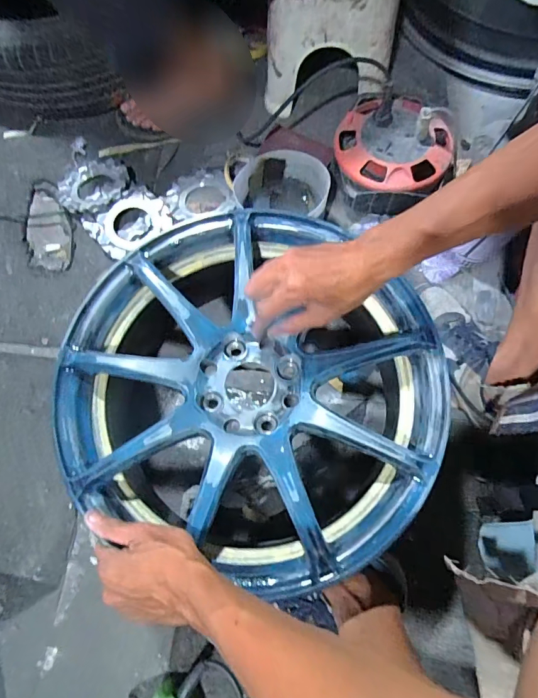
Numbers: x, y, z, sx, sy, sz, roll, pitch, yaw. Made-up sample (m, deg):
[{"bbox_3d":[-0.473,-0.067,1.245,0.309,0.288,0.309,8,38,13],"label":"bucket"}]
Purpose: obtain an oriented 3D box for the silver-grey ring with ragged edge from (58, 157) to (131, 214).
[{"bbox_3d":[-0.334,-0.314,0.785,0.134,0.027,0.125,0,72,1],"label":"silver-grey ring with ragged edge"}]

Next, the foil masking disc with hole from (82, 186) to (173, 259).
[{"bbox_3d":[-0.256,-0.235,0.760,0.138,0.028,0.112,-40,76,-11],"label":"foil masking disc with hole"}]

